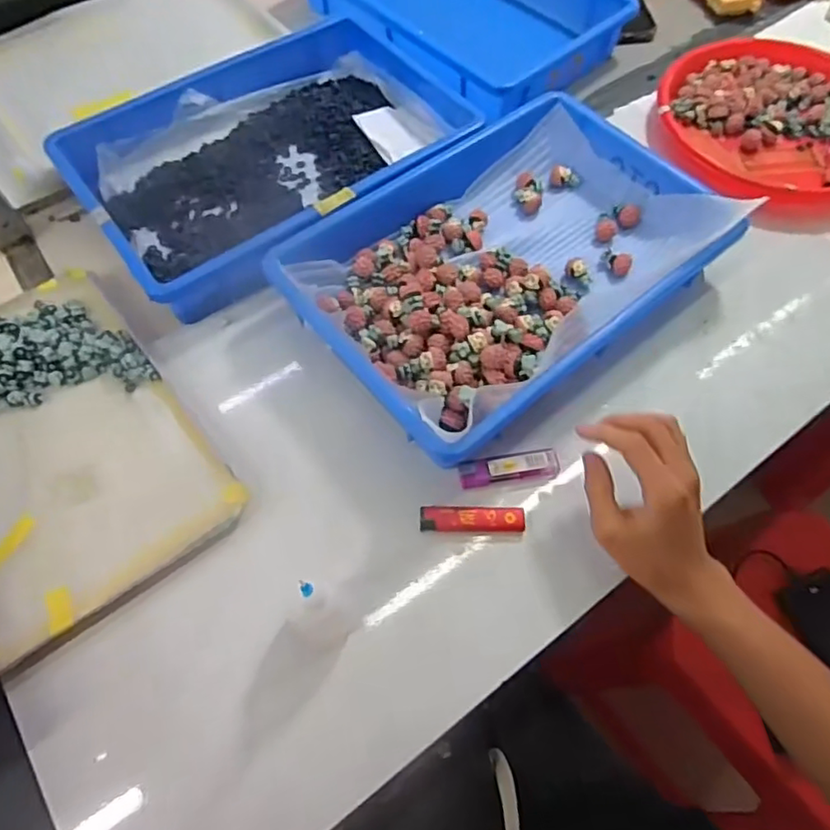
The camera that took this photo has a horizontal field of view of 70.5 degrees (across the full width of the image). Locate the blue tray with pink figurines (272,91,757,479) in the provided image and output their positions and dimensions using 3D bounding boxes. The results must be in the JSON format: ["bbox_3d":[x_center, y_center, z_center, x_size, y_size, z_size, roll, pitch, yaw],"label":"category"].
[{"bbox_3d":[0.084,-0.143,0.533,0.359,0.067,0.241,-36,68,-17],"label":"blue tray with pink figurines"}]

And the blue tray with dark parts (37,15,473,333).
[{"bbox_3d":[-0.133,-0.272,0.597,0.379,0.056,0.245,-34,68,-17],"label":"blue tray with dark parts"}]

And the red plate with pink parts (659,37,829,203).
[{"bbox_3d":[0.410,-0.334,0.656,0.233,0.029,0.249,-39,69,-18],"label":"red plate with pink parts"}]

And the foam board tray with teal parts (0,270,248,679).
[{"bbox_3d":[-0.295,0.019,0.467,0.201,0.028,0.306,-36,68,-17],"label":"foam board tray with teal parts"}]

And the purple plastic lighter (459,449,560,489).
[{"bbox_3d":[0.076,0.043,0.467,0.079,0.014,0.022,-7,63,-4],"label":"purple plastic lighter"}]

